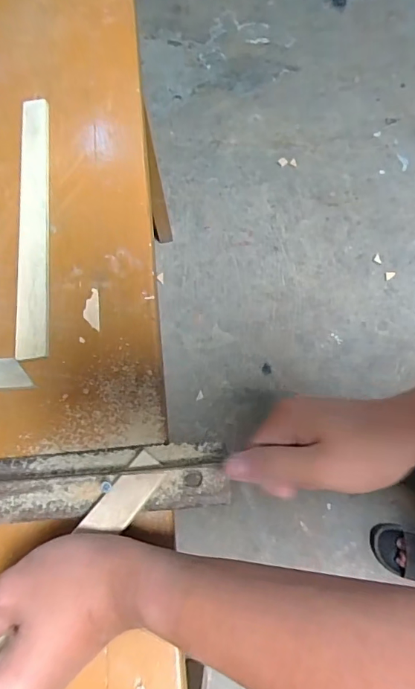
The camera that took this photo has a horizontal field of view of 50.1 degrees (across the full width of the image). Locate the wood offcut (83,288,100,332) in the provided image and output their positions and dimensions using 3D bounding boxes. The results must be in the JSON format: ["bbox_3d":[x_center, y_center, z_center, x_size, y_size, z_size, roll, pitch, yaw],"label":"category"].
[{"bbox_3d":[-0.106,-0.033,0.406,0.015,0.004,0.042,-6,71,-1],"label":"wood offcut"}]

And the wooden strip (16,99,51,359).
[{"bbox_3d":[-0.168,-0.125,0.433,0.031,0.012,0.289,-6,71,-1],"label":"wooden strip"}]

